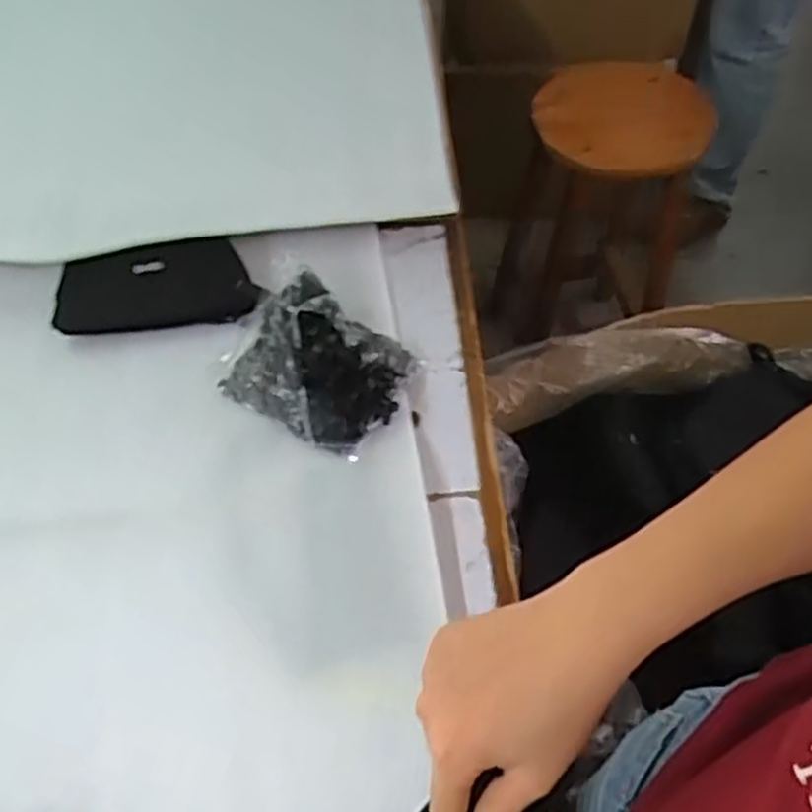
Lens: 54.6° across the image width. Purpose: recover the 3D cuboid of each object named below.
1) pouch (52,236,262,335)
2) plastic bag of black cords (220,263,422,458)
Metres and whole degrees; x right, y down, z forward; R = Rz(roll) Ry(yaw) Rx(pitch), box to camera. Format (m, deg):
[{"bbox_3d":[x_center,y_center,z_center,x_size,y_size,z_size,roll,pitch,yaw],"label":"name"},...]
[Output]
[{"bbox_3d":[-0.242,-0.117,0.761,0.187,0.014,0.081,-4,100,-2],"label":"pouch"},{"bbox_3d":[-0.083,-0.042,0.706,0.167,0.067,0.128,25,60,18],"label":"plastic bag of black cords"}]

